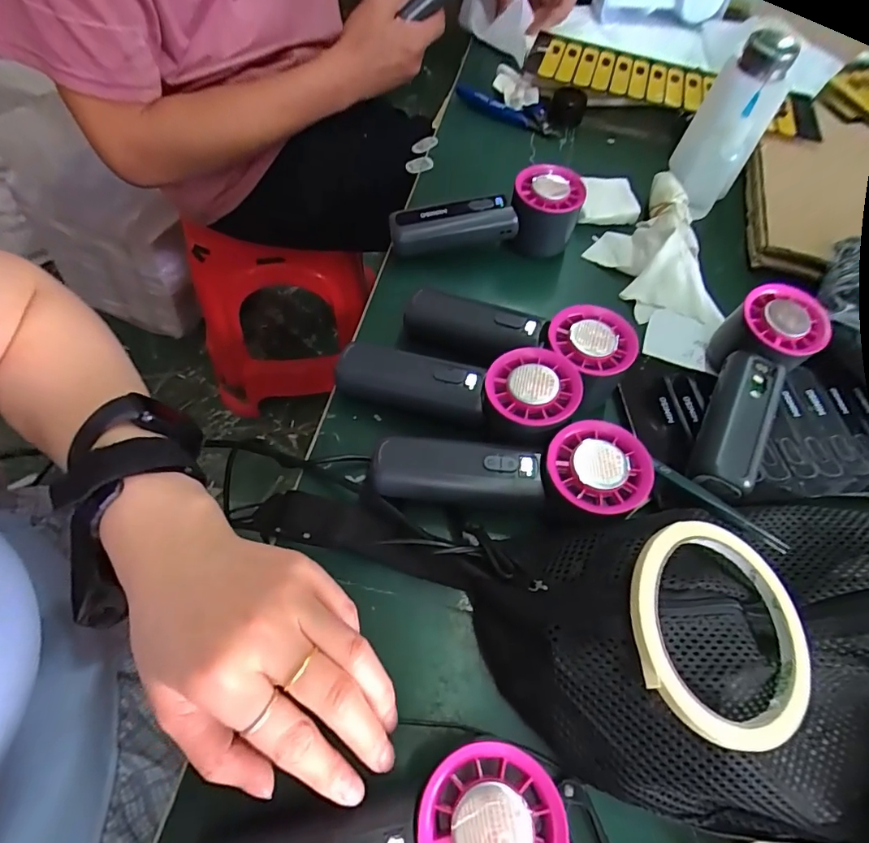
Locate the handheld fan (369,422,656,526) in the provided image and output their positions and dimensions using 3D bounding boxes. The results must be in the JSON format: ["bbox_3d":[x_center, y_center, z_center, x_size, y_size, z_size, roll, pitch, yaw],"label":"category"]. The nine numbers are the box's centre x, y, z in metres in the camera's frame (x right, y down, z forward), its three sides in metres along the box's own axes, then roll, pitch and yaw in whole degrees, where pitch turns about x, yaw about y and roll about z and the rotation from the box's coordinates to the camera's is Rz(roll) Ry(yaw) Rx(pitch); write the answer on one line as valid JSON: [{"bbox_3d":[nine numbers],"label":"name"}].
[{"bbox_3d":[0.042,0.028,0.297,0.150,0.052,0.054,11,60,2],"label":"handheld fan"}]

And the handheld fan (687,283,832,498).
[{"bbox_3d":[0.209,-0.022,0.336,0.056,0.055,0.160,33,63,14],"label":"handheld fan"}]

